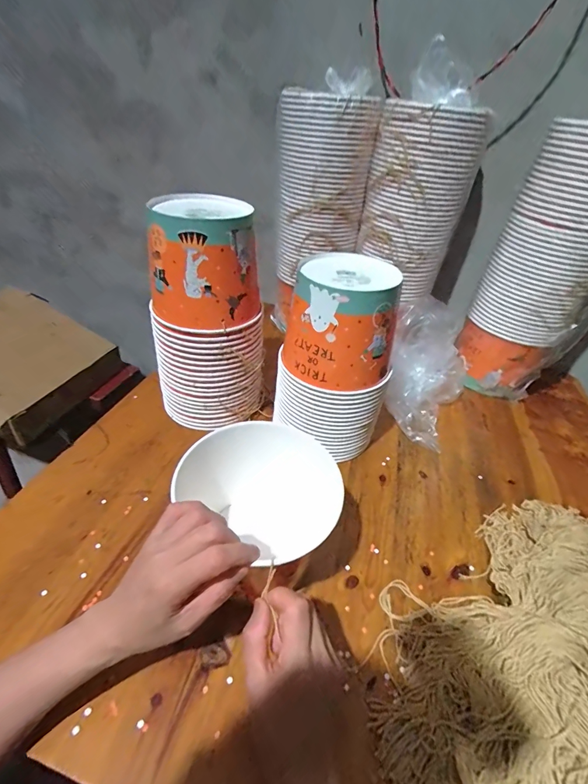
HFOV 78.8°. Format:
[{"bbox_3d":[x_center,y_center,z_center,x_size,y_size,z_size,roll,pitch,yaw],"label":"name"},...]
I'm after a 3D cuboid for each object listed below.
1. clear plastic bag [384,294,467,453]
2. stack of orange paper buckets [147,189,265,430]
[{"bbox_3d":[0.232,-0.029,0.629,0.138,0.153,0.186,20,40,17],"label":"clear plastic bag"},{"bbox_3d":[-0.129,-0.107,0.528,0.153,0.307,0.141,-5,40,-14],"label":"stack of orange paper buckets"}]

